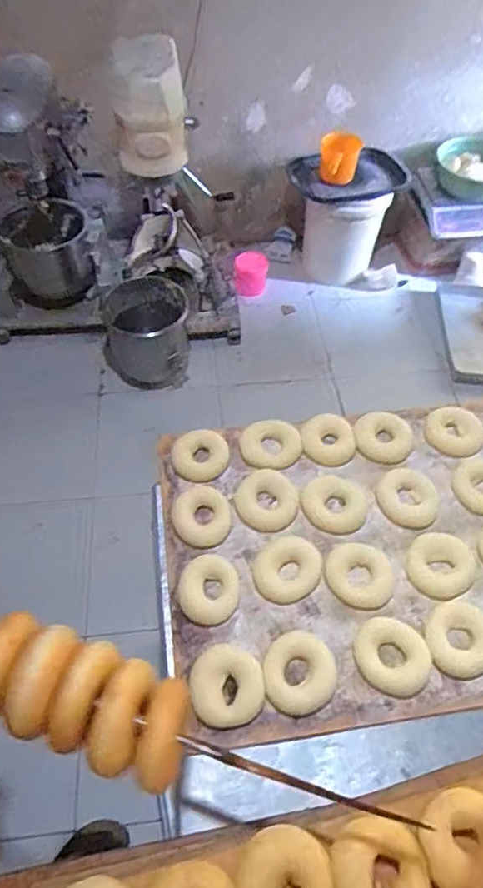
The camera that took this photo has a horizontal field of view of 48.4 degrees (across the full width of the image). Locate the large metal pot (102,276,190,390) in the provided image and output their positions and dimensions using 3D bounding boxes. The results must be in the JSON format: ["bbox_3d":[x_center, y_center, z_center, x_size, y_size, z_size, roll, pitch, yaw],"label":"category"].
[{"bbox_3d":[-0.308,-0.353,1.735,0.278,0.268,0.279,0,55,-1],"label":"large metal pot"}]

